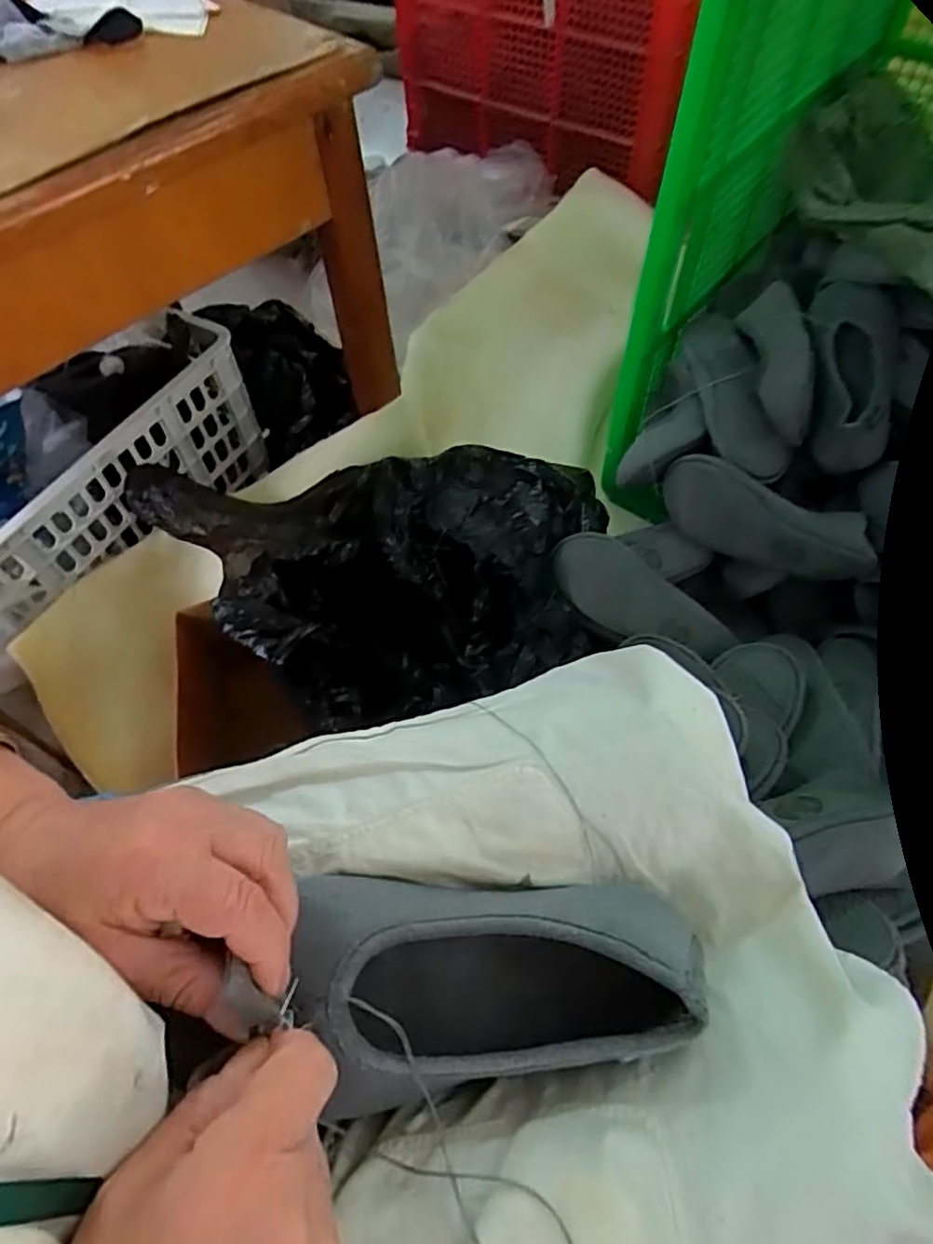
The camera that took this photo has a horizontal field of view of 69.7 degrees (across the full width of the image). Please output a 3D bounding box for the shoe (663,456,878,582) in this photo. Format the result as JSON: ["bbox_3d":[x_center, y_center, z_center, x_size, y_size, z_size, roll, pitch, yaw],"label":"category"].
[{"bbox_3d":[0.335,-0.113,0.756,0.233,0.078,0.062,21,62,13],"label":"shoe"}]

